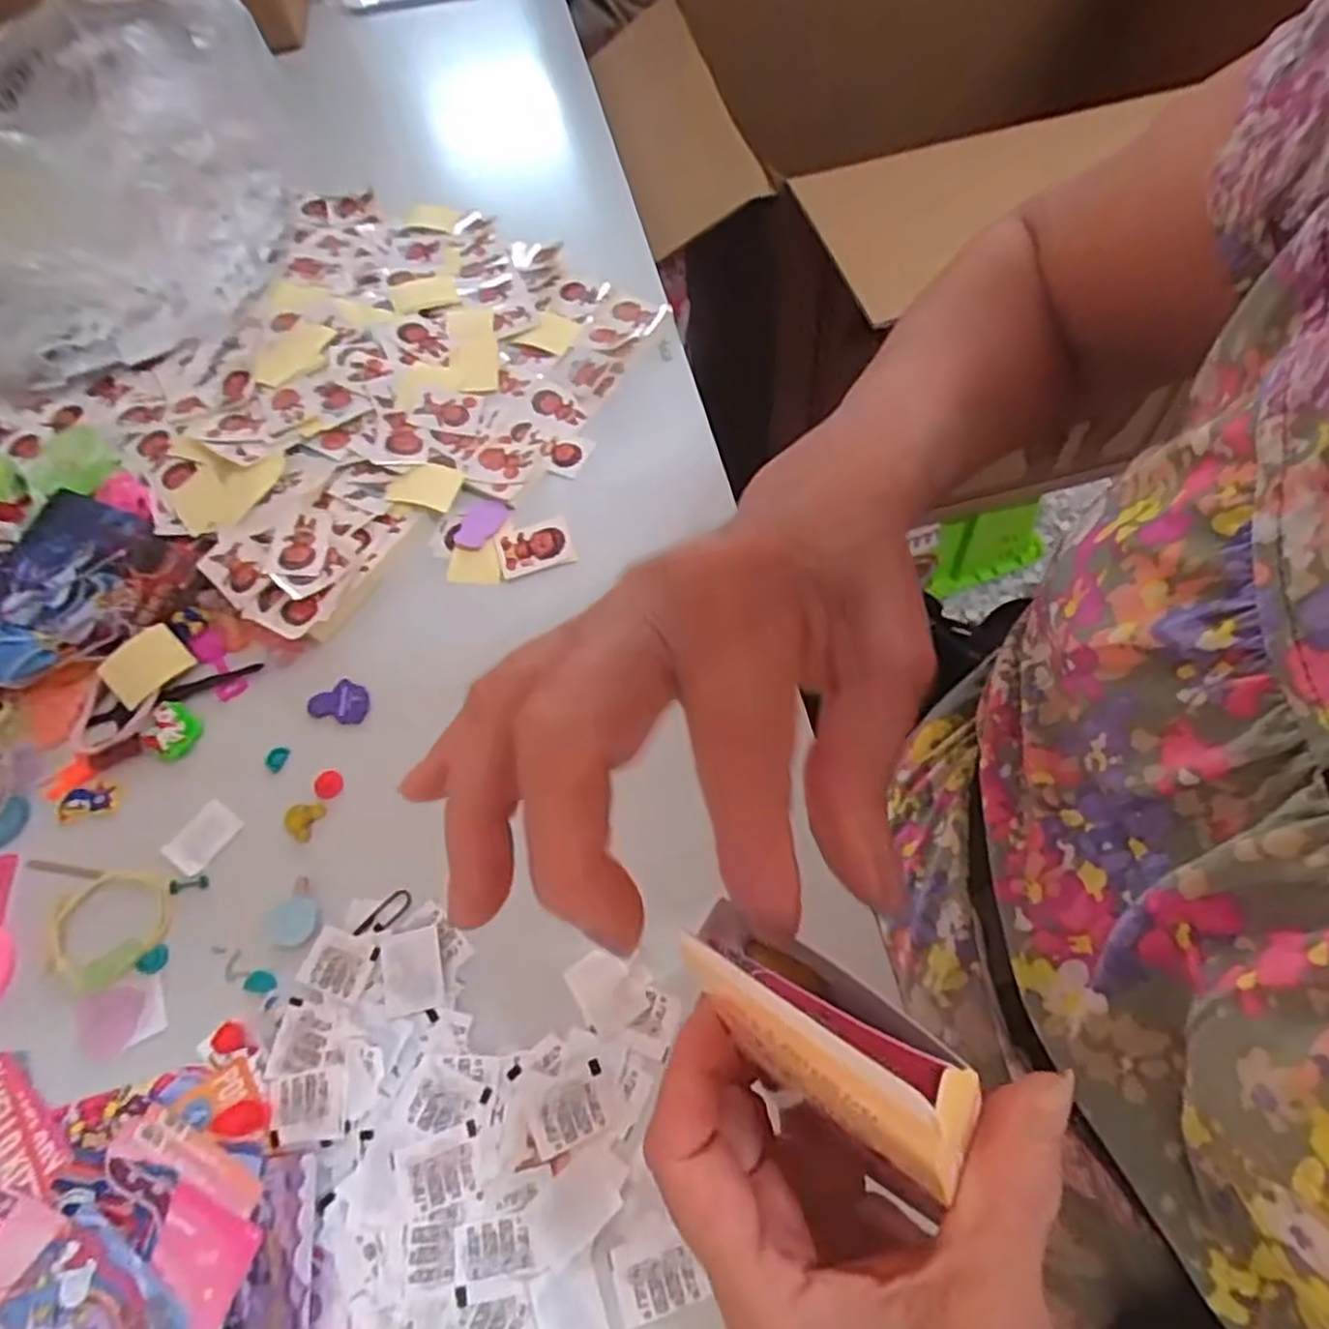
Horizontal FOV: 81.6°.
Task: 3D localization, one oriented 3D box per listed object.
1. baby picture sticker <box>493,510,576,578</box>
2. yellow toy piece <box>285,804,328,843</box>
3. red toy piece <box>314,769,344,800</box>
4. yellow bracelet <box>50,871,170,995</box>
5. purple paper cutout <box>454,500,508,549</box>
[{"bbox_3d":[-0.071,-0.065,0.421,0.040,0.005,0.031,-17,63,-5],"label":"baby picture sticker"},{"bbox_3d":[-0.168,0.071,0.355,0.017,0.004,0.018,21,66,14],"label":"yellow toy piece"},{"bbox_3d":[-0.159,0.056,0.362,0.013,0.004,0.014,-1,62,3],"label":"red toy piece"},{"bbox_3d":[-0.244,0.115,0.338,0.052,0.004,0.049,-19,63,-6],"label":"yellow bracelet"},{"bbox_3d":[-0.103,-0.079,0.431,0.022,0.004,0.033,28,68,17],"label":"purple paper cutout"}]

